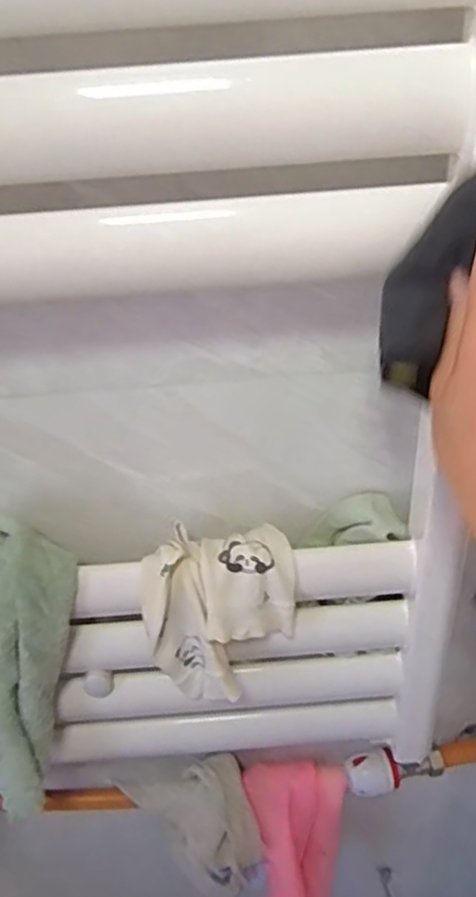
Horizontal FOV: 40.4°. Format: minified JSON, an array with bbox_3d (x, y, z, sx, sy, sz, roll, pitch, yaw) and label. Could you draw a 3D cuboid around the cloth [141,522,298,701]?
[{"bbox_3d":[-0.013,0.135,0.508,0.117,0.132,0.067,-7,33,-5],"label":"cloth"}]

